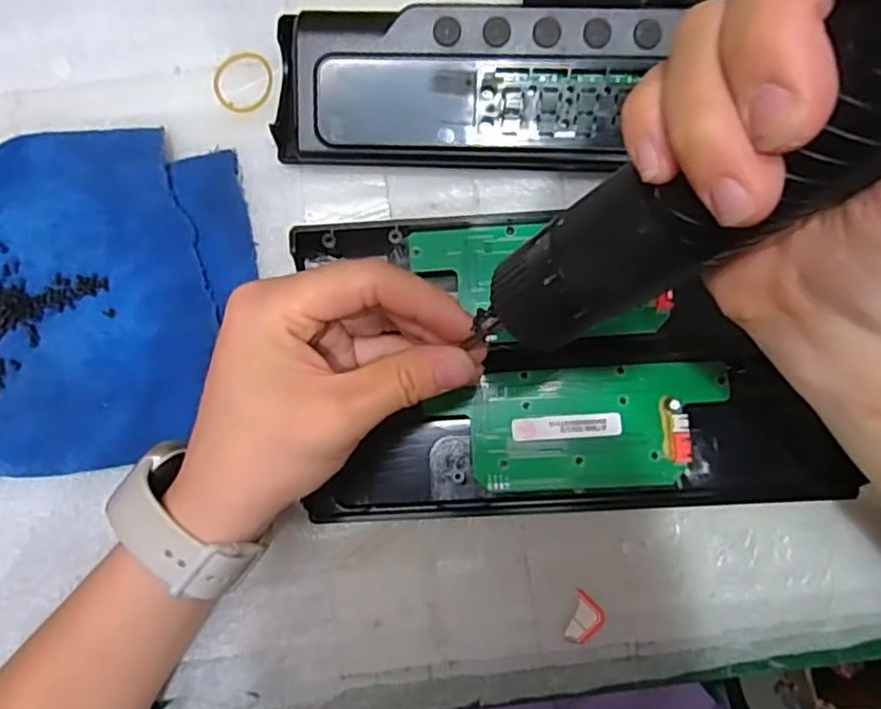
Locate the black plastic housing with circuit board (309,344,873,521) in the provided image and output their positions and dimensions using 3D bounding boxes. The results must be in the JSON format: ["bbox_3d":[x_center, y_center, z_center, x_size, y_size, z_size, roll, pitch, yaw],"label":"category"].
[{"bbox_3d":[0.062,0.037,0.309,0.231,0.015,0.069,-3,84,1],"label":"black plastic housing with circuit board"}]

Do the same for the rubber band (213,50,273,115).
[{"bbox_3d":[-0.099,-0.136,0.336,0.030,0.006,0.030,0,85,1],"label":"rubber band"}]

